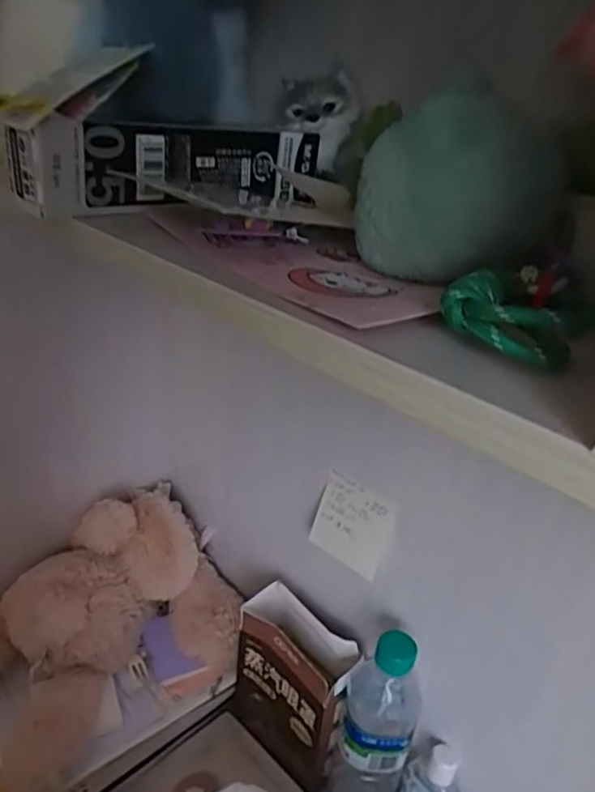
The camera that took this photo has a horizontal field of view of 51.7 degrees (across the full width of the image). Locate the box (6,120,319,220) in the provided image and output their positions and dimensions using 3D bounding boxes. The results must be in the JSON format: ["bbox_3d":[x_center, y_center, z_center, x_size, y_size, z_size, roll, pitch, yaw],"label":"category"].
[{"bbox_3d":[-0.063,-0.131,0.349,0.182,0.044,0.041,-20,37,-41],"label":"box"}]

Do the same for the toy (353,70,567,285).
[{"bbox_3d":[0.064,-0.083,0.242,0.076,0.068,0.066,14,28,16],"label":"toy"}]

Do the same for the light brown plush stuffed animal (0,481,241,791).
[{"bbox_3d":[-0.202,0.224,0.613,0.184,0.130,0.291,28,34,36],"label":"light brown plush stuffed animal"}]

